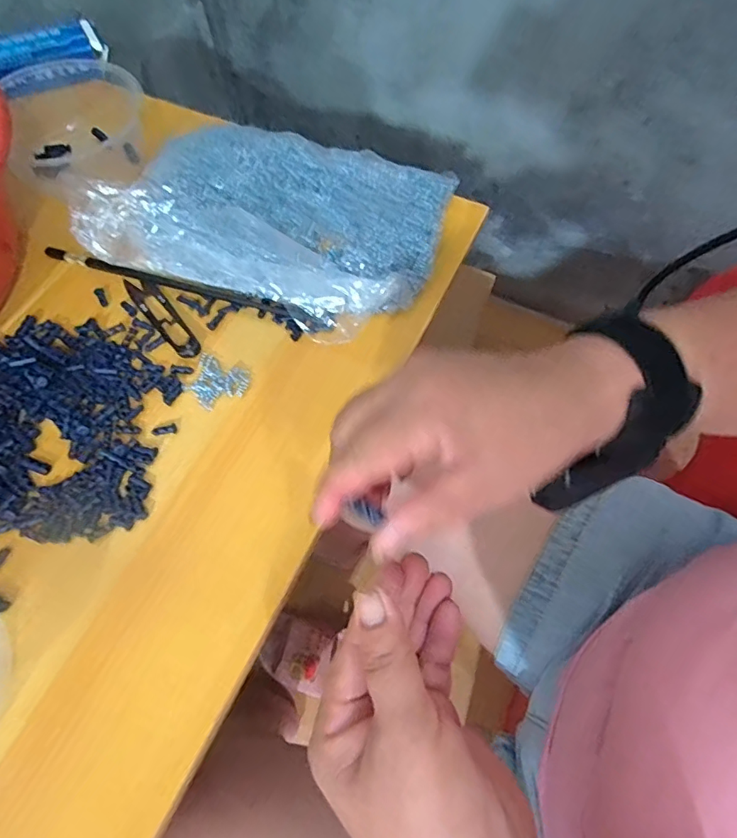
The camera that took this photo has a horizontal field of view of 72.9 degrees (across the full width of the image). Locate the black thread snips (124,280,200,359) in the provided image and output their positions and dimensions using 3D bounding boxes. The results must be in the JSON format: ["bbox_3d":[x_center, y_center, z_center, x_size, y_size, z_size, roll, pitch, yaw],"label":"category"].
[{"bbox_3d":[-0.160,-0.081,0.389,0.021,0.004,0.094,-37,69,-19],"label":"black thread snips"}]

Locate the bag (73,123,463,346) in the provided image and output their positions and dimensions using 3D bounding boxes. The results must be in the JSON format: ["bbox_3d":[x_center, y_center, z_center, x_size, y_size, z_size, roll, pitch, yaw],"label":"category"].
[{"bbox_3d":[-0.072,-0.166,0.406,0.256,0.052,0.169,14,62,6],"label":"bag"}]

